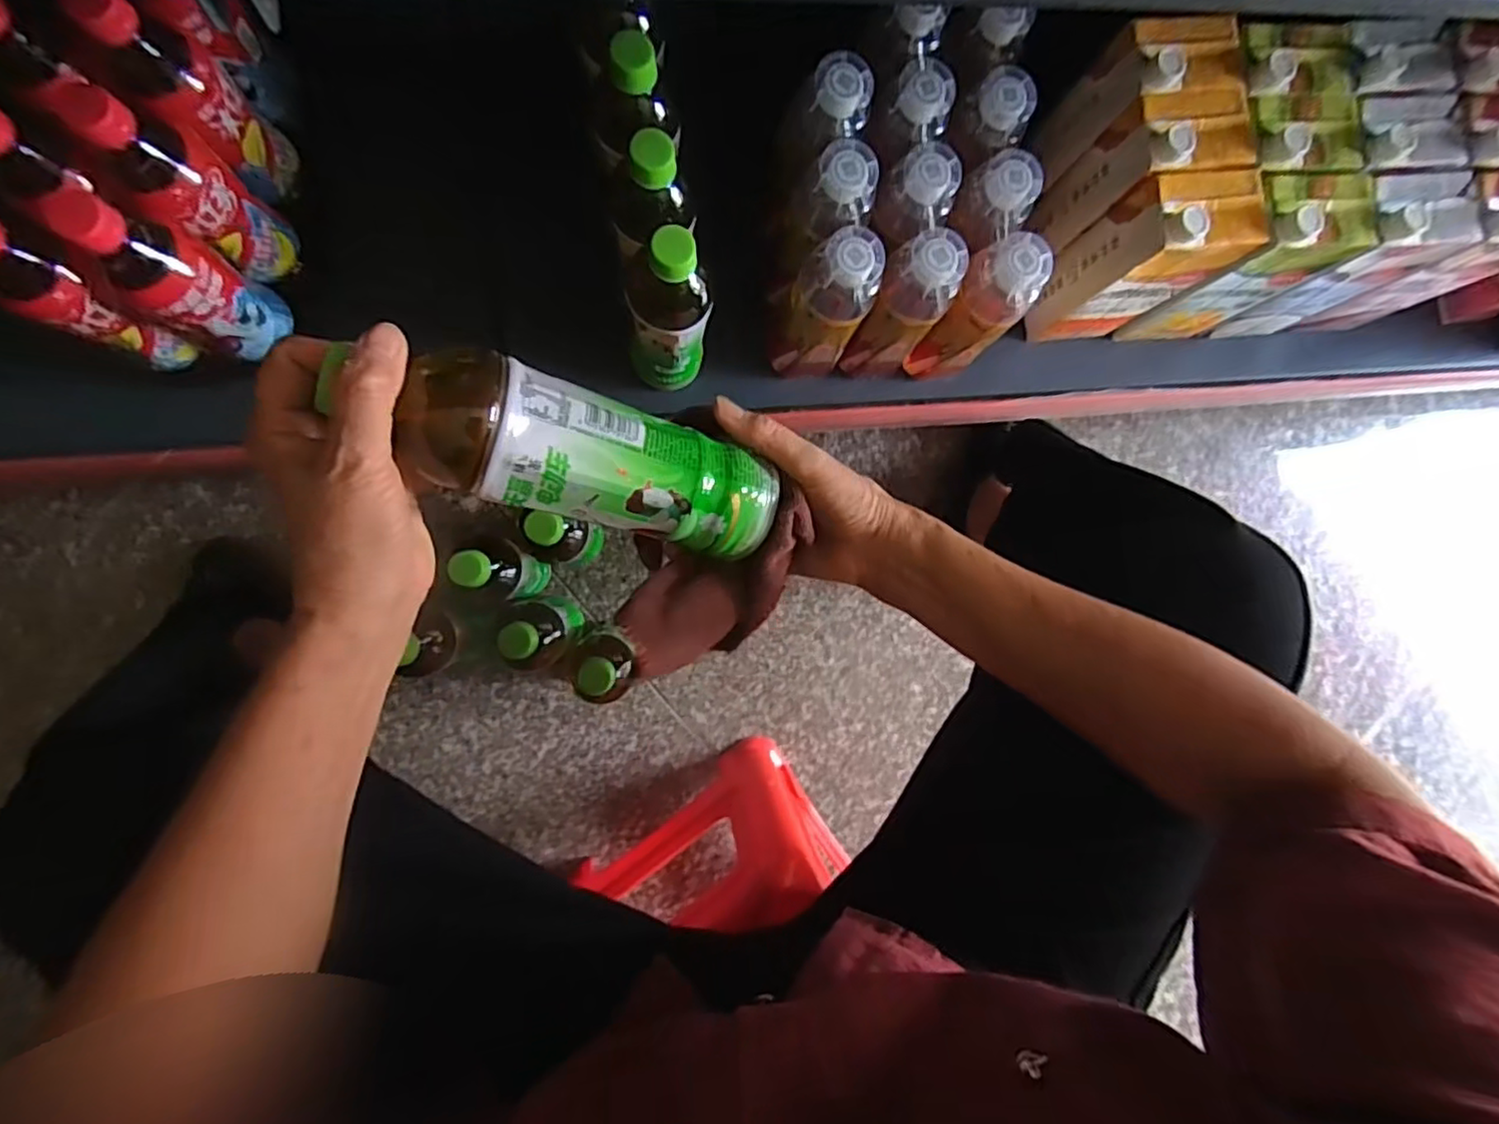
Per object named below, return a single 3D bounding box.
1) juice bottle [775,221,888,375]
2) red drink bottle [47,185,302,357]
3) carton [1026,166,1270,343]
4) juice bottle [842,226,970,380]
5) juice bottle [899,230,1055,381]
[{"bbox_3d":[0.063,-0.213,0.571,0.071,0.175,0.066,0,89,-8],"label":"juice bottle"},{"bbox_3d":[-0.404,-0.197,0.469,0.054,0.158,0.062,30,85,-6],"label":"red drink bottle"},{"bbox_3d":[0.354,-0.276,0.608,0.102,0.190,0.075,-8,90,-8],"label":"carton"},{"bbox_3d":[0.133,-0.216,0.586,0.067,0.177,0.065,0,89,-8],"label":"juice bottle"},{"bbox_3d":[0.196,-0.219,0.590,0.063,0.168,0.067,0,89,-8],"label":"juice bottle"}]

